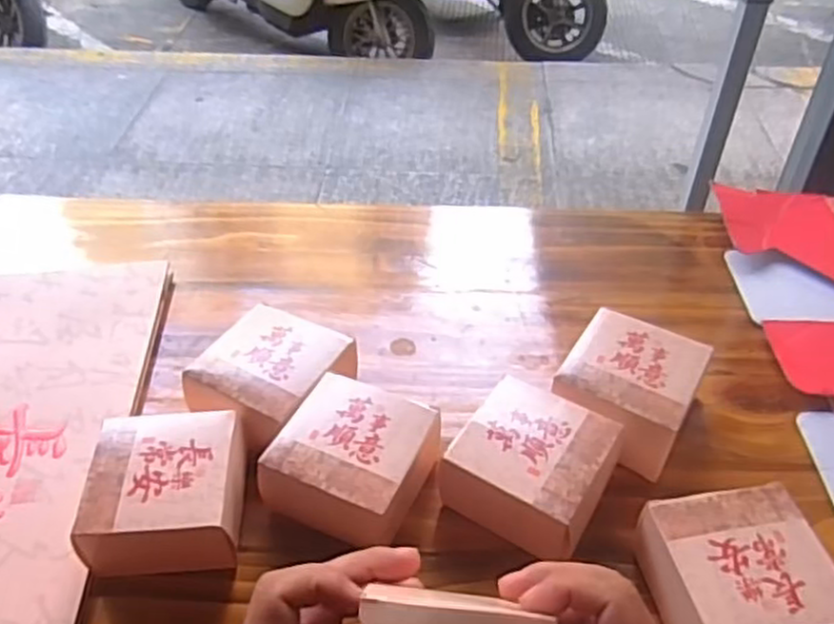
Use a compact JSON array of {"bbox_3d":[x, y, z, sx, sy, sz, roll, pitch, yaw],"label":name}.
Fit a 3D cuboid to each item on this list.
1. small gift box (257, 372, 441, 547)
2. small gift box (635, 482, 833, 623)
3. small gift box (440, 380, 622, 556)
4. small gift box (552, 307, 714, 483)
[{"bbox_3d":[-0.041,0.099,0.471,0.090,0.055,0.094,16,46,17],"label":"small gift box"},{"bbox_3d":[0.181,0.154,0.410,0.093,0.053,0.097,-9,44,-8],"label":"small gift box"},{"bbox_3d":[0.073,0.099,0.469,0.086,0.054,0.085,24,49,24],"label":"small gift box"},{"bbox_3d":[0.147,0.056,0.515,0.084,0.053,0.093,23,49,23],"label":"small gift box"}]

